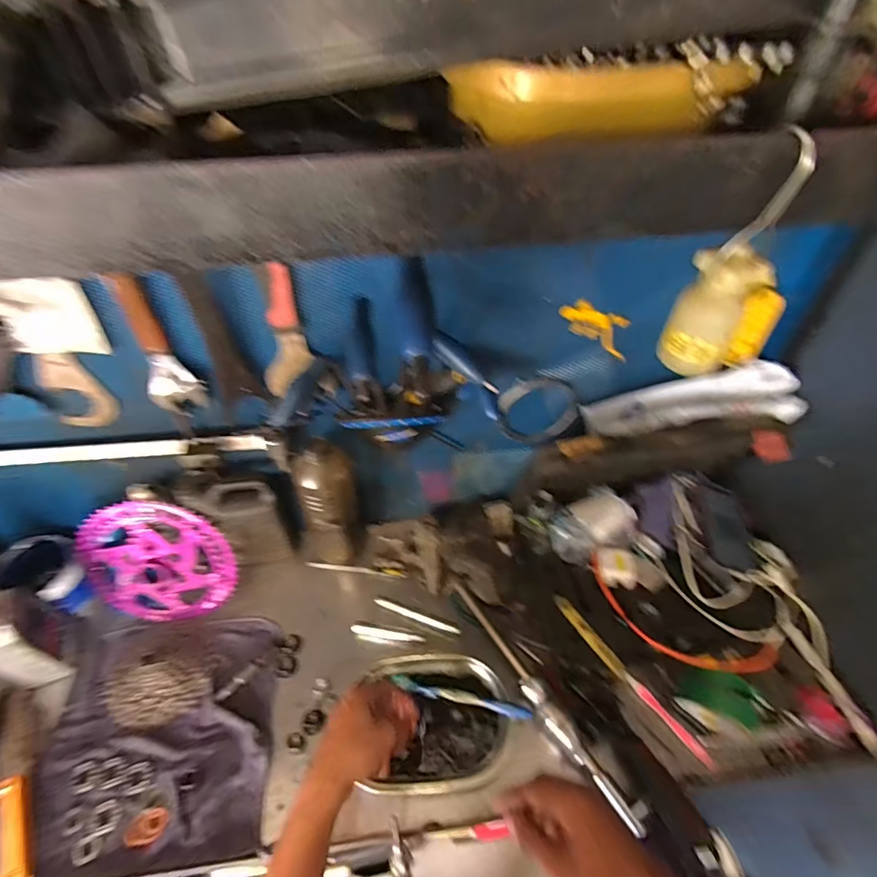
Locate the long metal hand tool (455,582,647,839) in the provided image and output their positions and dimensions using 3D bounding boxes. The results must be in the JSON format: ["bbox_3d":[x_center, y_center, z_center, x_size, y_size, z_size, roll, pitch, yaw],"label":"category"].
[{"bbox_3d":[0.122,0.328,0.614,0.024,0.028,0.340,-25,52,-21],"label":"long metal hand tool"}]

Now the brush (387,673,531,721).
[{"bbox_3d":[0.029,0.339,0.619,0.182,0.016,0.016,8,47,11],"label":"brush"}]

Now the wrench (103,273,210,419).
[{"bbox_3d":[-0.307,-0.094,0.510,0.061,0.161,0.026,-6,47,-5],"label":"wrench"}]

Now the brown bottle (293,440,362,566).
[{"bbox_3d":[-0.156,0.098,0.693,0.078,0.260,0.065,-13,48,-12],"label":"brown bottle"}]

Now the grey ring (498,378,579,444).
[{"bbox_3d":[0.143,-0.037,0.683,0.123,0.136,0.023,-12,48,-11],"label":"grey ring"}]

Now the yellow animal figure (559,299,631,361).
[{"bbox_3d":[0.204,-0.143,0.598,0.119,0.047,0.017,24,40,-27],"label":"yellow animal figure"}]

